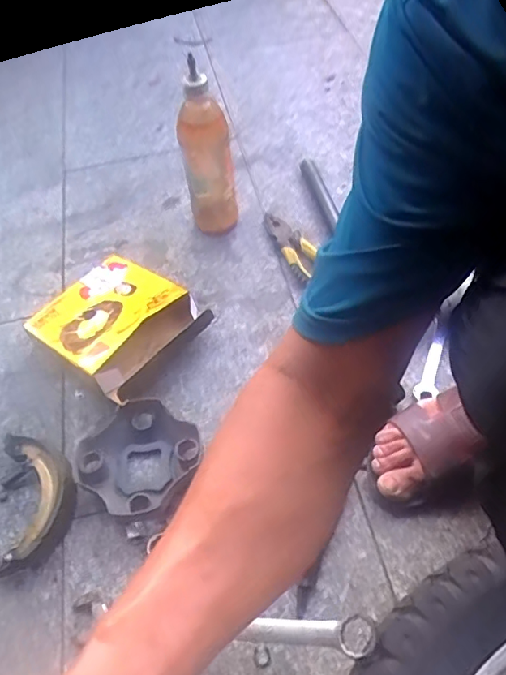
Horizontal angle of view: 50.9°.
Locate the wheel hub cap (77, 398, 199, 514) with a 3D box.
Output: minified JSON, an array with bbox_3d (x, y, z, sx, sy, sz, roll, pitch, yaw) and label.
[{"bbox_3d":[-0.122,0.128,0.567,0.114,0.039,0.114,-3,54,4],"label":"wheel hub cap"}]

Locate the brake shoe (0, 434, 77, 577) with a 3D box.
[{"bbox_3d":[-0.227,0.164,0.549,0.086,0.041,0.141,-9,54,-1],"label":"brake shoe"}]

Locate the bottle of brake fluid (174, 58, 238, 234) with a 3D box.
[{"bbox_3d":[-0.057,-0.224,0.684,0.058,0.204,0.056,-3,54,4],"label":"bottle of brake fluid"}]

